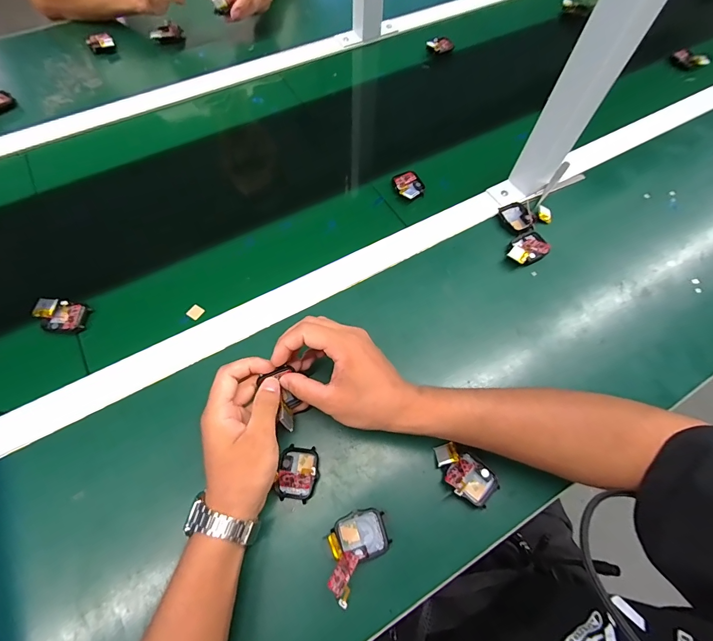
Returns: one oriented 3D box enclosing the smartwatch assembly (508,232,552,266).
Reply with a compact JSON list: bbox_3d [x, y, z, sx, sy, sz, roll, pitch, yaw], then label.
[{"bbox_3d":[0.219,-0.094,0.461,0.056,0.013,0.038,-27,68,-13],"label":"smartwatch assembly"}]

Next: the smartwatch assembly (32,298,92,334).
[{"bbox_3d":[-0.335,-0.006,0.409,0.049,0.018,0.038,3,65,0],"label":"smartwatch assembly"}]

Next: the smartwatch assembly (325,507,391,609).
[{"bbox_3d":[-0.002,0.196,0.313,0.067,0.020,0.045,-41,72,-18],"label":"smartwatch assembly"}]

